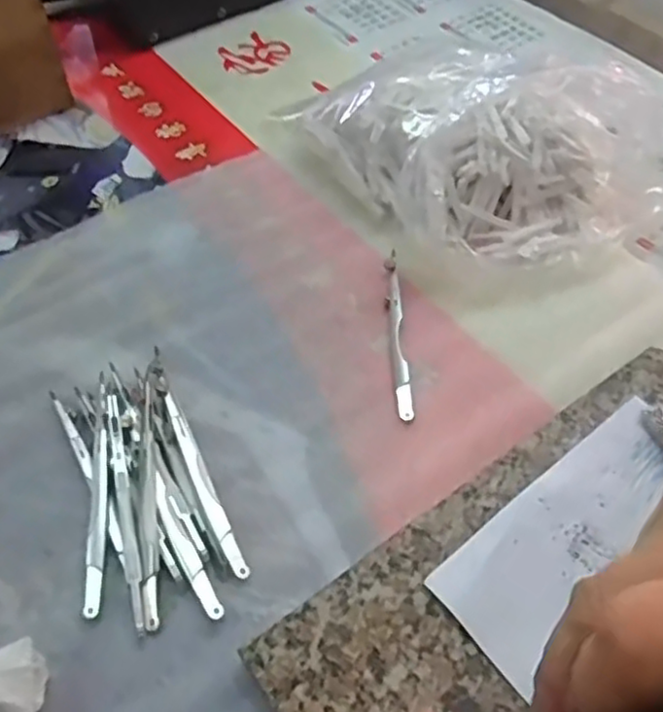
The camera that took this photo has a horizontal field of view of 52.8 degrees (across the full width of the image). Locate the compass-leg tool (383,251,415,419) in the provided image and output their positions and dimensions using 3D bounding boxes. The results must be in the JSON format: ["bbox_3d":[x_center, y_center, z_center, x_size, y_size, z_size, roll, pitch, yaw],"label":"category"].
[{"bbox_3d":[0.034,-0.014,0.345,0.009,0.006,0.107,-2,55,-3],"label":"compass-leg tool"}]

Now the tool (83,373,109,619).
[{"bbox_3d":[-0.100,0.056,0.289,0.007,0.014,0.107,-5,55,-5],"label":"tool"}]

